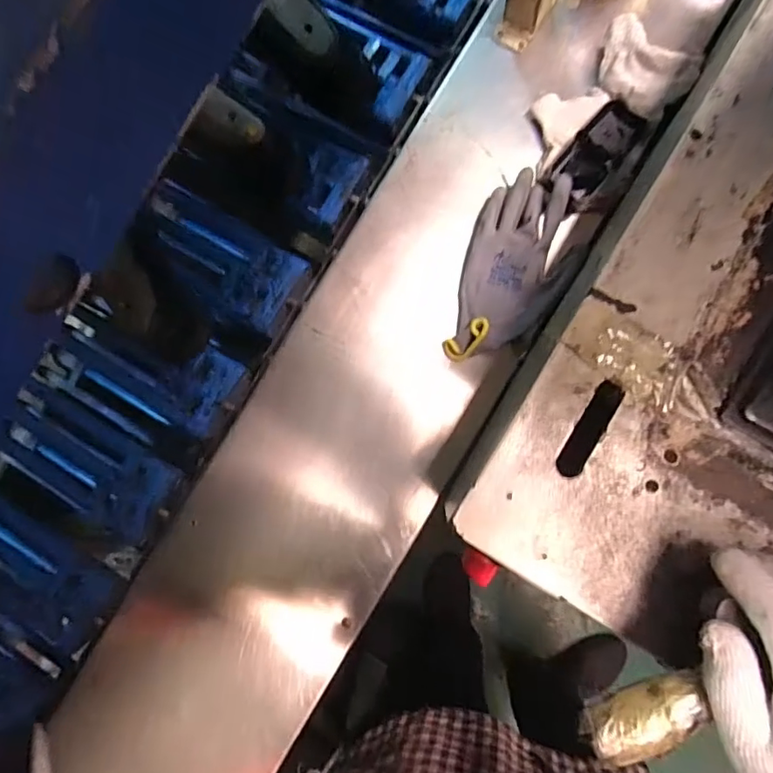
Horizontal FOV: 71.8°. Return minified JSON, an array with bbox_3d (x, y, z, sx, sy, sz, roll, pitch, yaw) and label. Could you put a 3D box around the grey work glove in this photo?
[{"bbox_3d":[0.134,-0.116,0.547,0.112,0.047,0.199,18,87,6],"label":"grey work glove"}]

